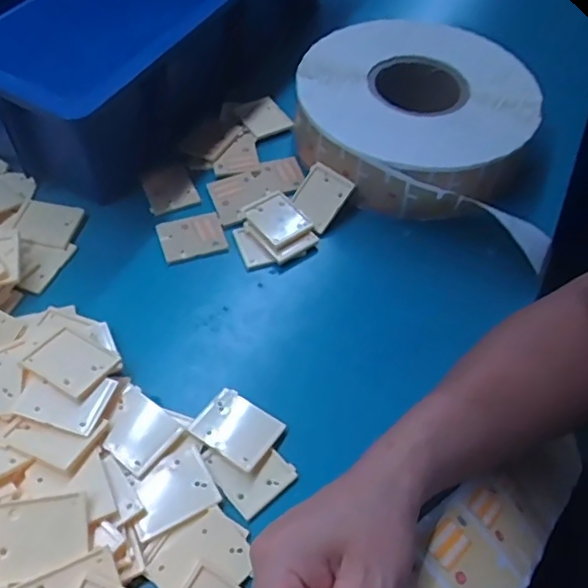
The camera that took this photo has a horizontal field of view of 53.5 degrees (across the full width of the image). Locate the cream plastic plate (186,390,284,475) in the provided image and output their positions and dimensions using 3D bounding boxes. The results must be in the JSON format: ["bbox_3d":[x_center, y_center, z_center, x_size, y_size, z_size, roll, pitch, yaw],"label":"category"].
[{"bbox_3d":[-0.036,0.087,0.377,0.050,0.009,0.039,32,58,17],"label":"cream plastic plate"}]

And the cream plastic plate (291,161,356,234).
[{"bbox_3d":[0.021,-0.083,0.495,0.046,0.010,0.048,38,92,32],"label":"cream plastic plate"}]

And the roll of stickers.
[{"bbox_3d":[0.109,-0.161,0.531,0.207,0.067,0.221,9,55,2],"label":"roll of stickers"}]

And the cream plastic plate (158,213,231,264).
[{"bbox_3d":[-0.083,-0.048,0.477,0.051,0.004,0.044,-14,57,-14],"label":"cream plastic plate"}]

